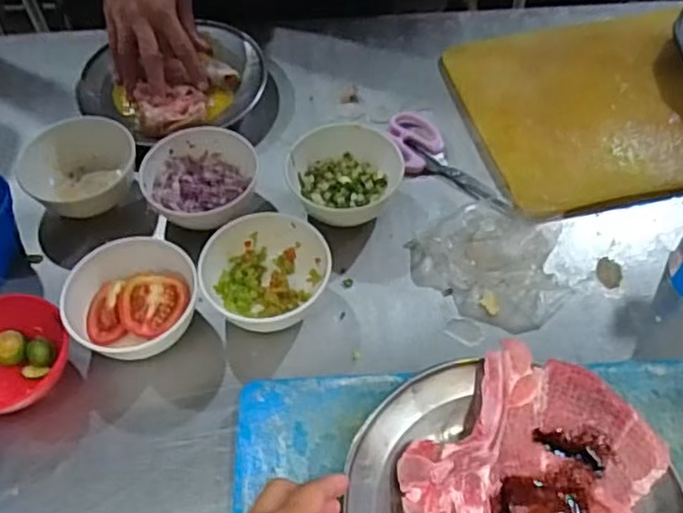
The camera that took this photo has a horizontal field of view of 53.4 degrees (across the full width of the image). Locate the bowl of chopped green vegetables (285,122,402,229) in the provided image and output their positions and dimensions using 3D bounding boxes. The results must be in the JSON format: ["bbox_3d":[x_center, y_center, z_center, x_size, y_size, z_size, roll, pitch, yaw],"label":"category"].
[{"bbox_3d":[0.004,-0.083,0.655,0.100,0.044,0.104,-1,54,1],"label":"bowl of chopped green vegetables"}]

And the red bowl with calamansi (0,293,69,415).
[{"bbox_3d":[-0.271,0.081,0.549,0.097,0.050,0.102,-1,54,1],"label":"red bowl with calamansi"}]

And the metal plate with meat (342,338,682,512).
[{"bbox_3d":[0.108,0.165,0.448,0.203,0.032,0.213,-1,54,1],"label":"metal plate with meat"}]

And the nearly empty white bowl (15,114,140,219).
[{"bbox_3d":[-0.257,-0.090,0.666,0.107,0.044,0.102,-1,54,1],"label":"nearly empty white bowl"}]

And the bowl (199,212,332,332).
[{"bbox_3d":[-0.070,0.013,0.591,0.100,0.047,0.104,-1,54,1],"label":"bowl"}]

